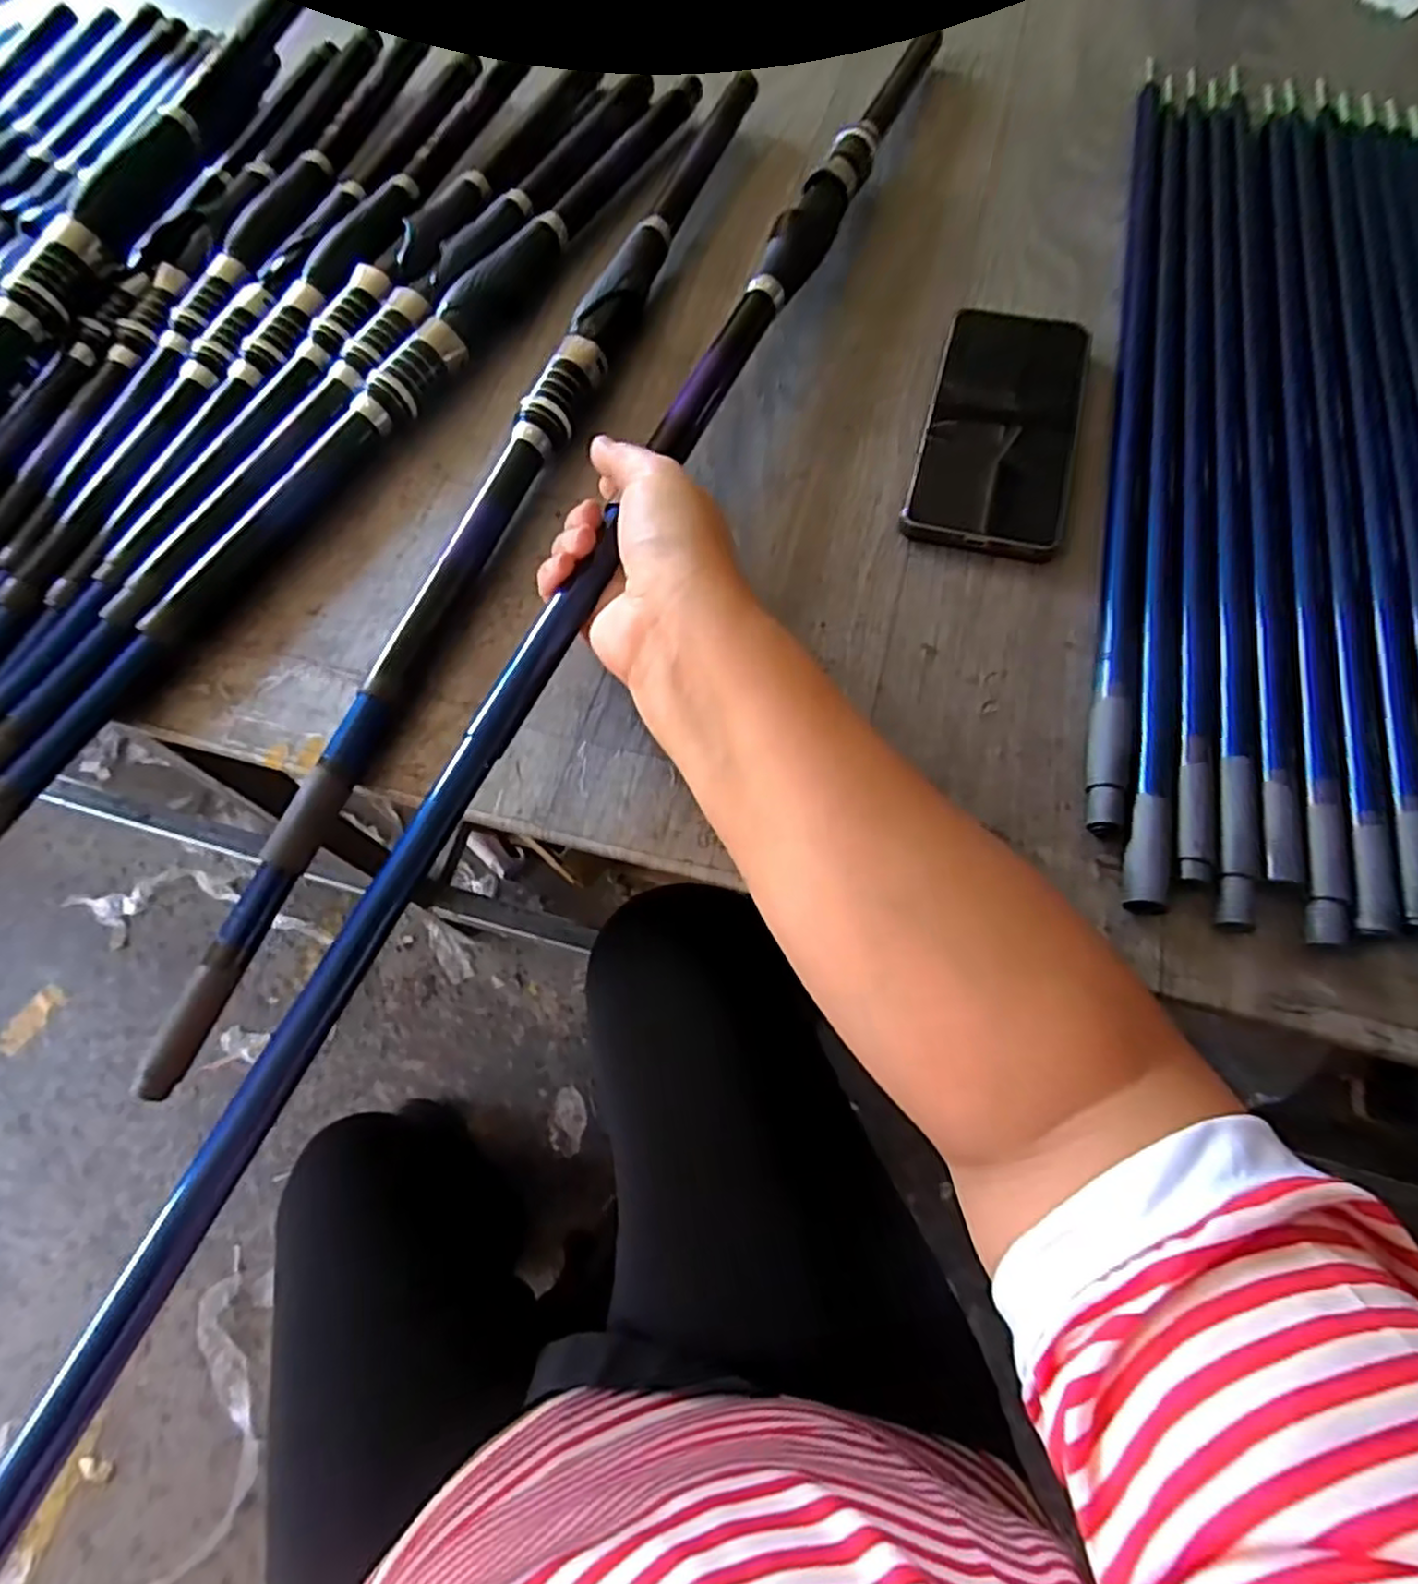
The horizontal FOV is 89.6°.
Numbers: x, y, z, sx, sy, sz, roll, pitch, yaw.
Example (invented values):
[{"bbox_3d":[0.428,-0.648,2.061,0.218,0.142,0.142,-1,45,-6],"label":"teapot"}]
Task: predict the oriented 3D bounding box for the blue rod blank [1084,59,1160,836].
[{"bbox_3d":[0.228,-0.236,0.385,0.016,0.010,0.559,14,68,8],"label":"blue rod blank"}]

